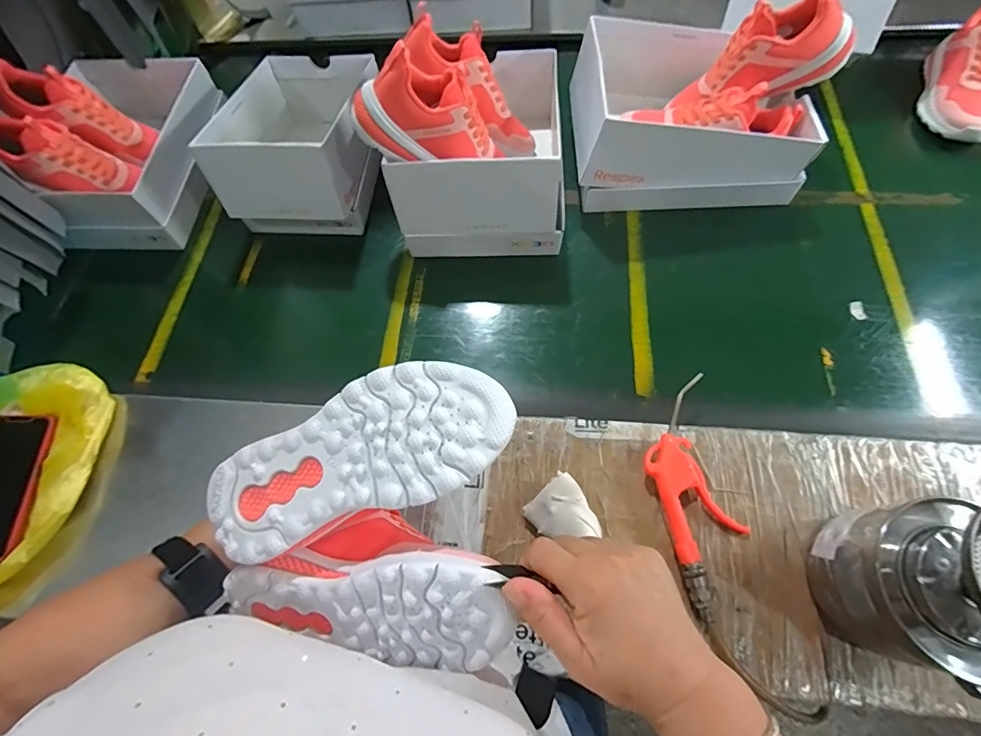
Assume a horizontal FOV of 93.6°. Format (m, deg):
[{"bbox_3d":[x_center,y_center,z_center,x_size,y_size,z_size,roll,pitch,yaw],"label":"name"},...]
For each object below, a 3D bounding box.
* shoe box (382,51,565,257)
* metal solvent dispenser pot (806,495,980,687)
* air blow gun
[{"bbox_3d":[-0.011,-0.337,0.712,0.229,0.178,0.318,-2,66,3],"label":"shoe box"},{"bbox_3d":[0.373,0.187,0.378,0.107,0.212,0.132,-40,69,-13],"label":"metal solvent dispenser pot"},{"bbox_3d":[0.223,0.109,0.518,0.100,0.031,0.192,-14,65,-2],"label":"air blow gun"}]

